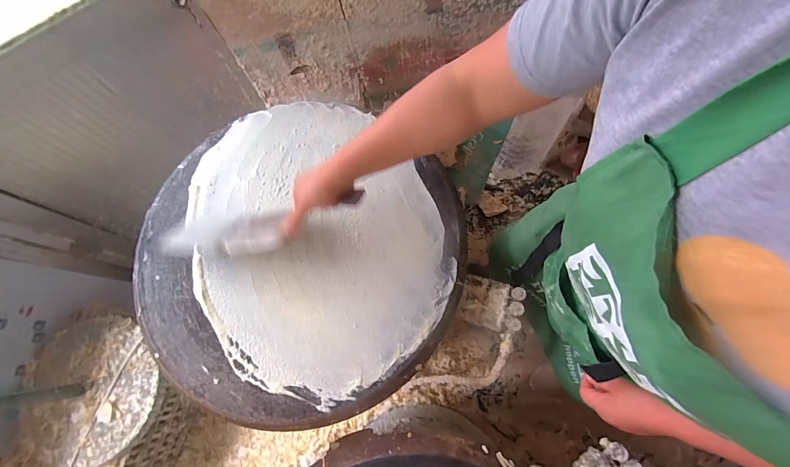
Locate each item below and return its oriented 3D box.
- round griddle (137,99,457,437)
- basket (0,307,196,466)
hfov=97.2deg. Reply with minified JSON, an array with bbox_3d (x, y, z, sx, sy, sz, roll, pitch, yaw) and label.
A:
[{"bbox_3d":[-0.190,0.012,0.669,0.575,0.042,0.609,-1,73,2],"label":"round griddle"},{"bbox_3d":[-0.907,0.531,1.150,0.430,0.348,0.489,13,74,8],"label":"basket"}]

